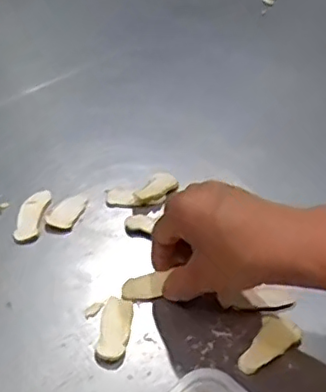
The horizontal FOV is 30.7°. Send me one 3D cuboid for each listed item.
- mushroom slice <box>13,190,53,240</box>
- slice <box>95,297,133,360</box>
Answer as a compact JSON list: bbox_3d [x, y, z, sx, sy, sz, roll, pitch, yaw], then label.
[{"bbox_3d":[-0.108,0.015,0.488,0.021,0.007,0.053,8,43,6],"label":"mushroom slice"},{"bbox_3d":[-0.034,0.091,0.410,0.021,0.004,0.051,5,43,2],"label":"slice"}]

